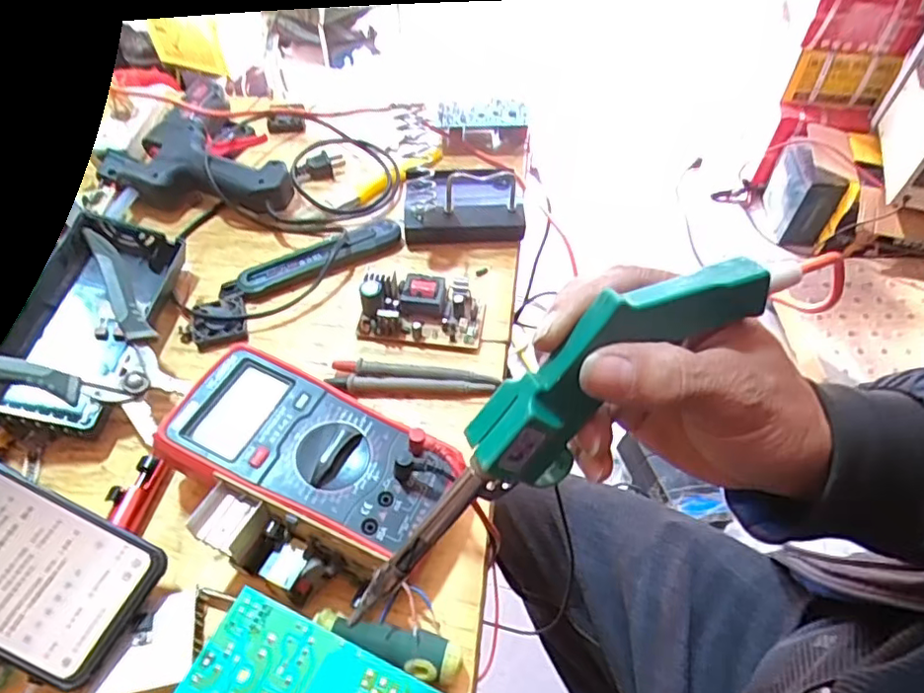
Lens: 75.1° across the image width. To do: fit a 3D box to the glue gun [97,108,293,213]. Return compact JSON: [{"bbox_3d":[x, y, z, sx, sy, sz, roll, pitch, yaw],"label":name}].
[{"bbox_3d":[-0.251,-0.168,0.578,0.189,0.053,0.091,18,54,13],"label":"glue gun"}]

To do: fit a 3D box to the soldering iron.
[{"bbox_3d":[0.027,0.034,0.245,0.214,0.041,0.031,-43,58,8],"label":"soldering iron"}]

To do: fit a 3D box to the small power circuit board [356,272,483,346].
[{"bbox_3d":[-0.032,-0.033,0.486,0.099,0.035,0.057,5,52,3],"label":"small power circuit board"}]

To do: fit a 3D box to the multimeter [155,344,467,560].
[{"bbox_3d":[-0.093,0.071,0.382,0.175,0.053,0.085,21,54,15],"label":"multimeter"}]

